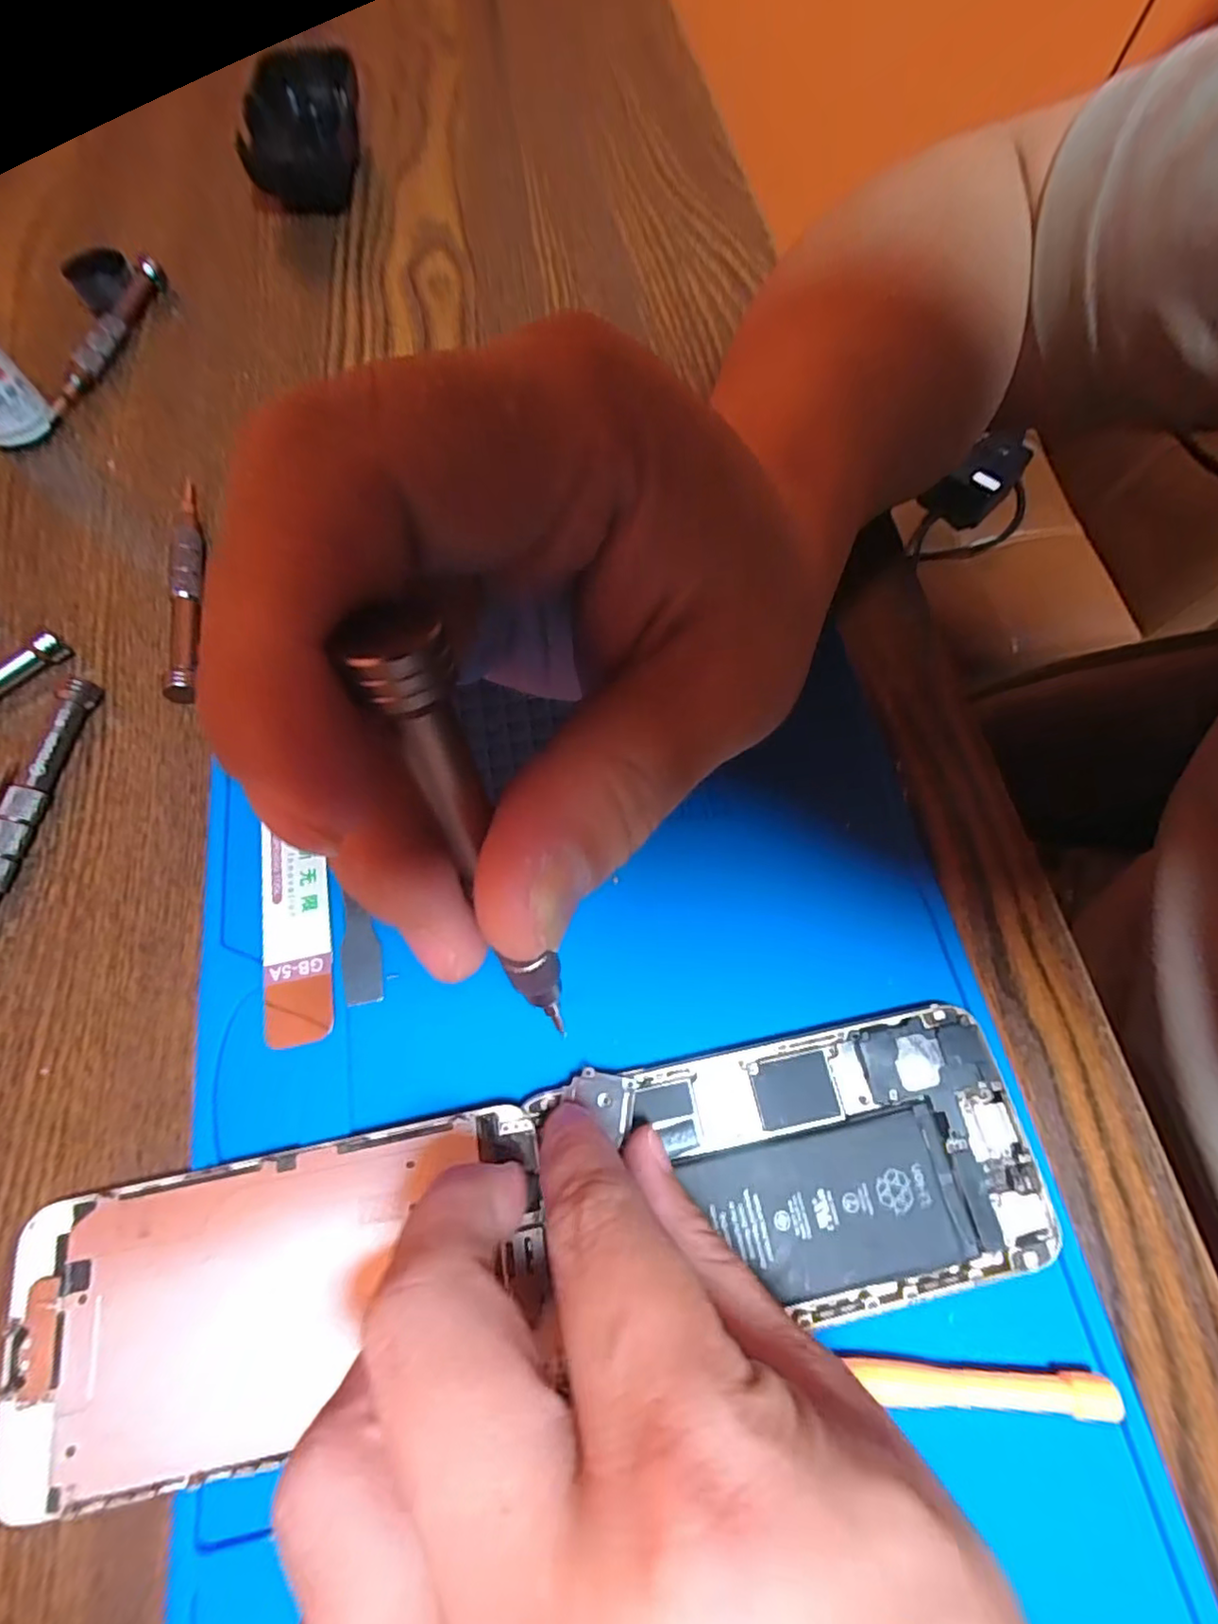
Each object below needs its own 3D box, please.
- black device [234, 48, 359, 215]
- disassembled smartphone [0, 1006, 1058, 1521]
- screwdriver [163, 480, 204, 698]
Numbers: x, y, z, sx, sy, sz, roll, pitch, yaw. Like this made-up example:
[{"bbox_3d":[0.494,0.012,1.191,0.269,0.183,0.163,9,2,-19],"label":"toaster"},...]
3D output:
[{"bbox_3d":[-0.165,-0.369,0.331,0.051,0.029,0.092,-5,69,-3],"label":"black device"},{"bbox_3d":[-0.014,0.106,0.157,0.256,0.005,0.065,-8,69,-5],"label":"disassembled smartphone"},{"bbox_3d":[-0.160,-0.087,0.231,0.012,0.010,0.102,-11,70,-5],"label":"screwdriver"}]

